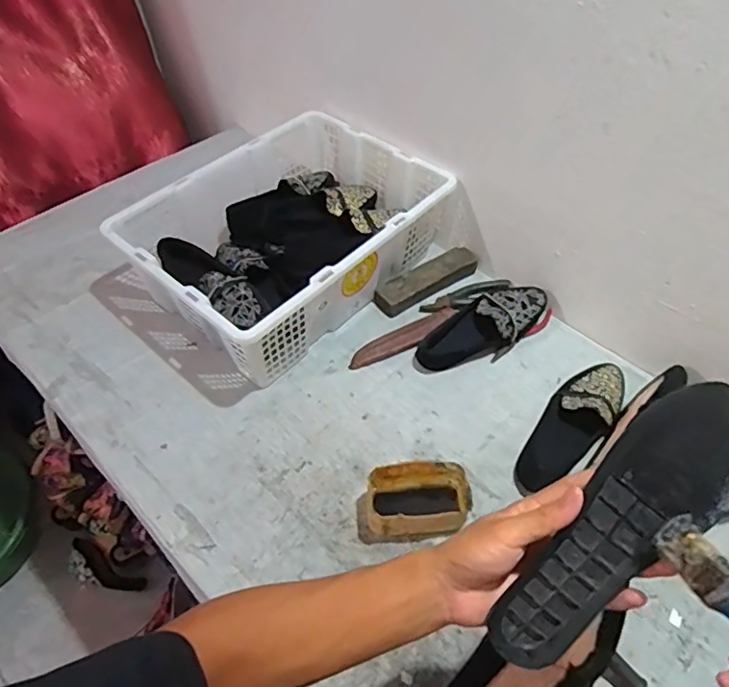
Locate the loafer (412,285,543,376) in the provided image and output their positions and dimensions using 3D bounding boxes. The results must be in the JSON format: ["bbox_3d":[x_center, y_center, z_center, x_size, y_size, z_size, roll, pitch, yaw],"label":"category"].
[{"bbox_3d":[0.187,-0.023,0.879,0.240,0.067,0.091,-29,56,-5],"label":"loafer"}]

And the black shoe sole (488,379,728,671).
[{"bbox_3d":[0.175,0.121,0.366,0.069,0.041,0.236,41,90,28],"label":"black shoe sole"}]

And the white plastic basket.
[{"bbox_3d":[-0.118,-0.180,0.930,0.342,0.161,0.474,36,60,26],"label":"white plastic basket"}]

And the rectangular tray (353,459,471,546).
[{"bbox_3d":[0.059,0.199,0.696,0.138,0.058,0.080,-5,51,-3],"label":"rectangular tray"}]

